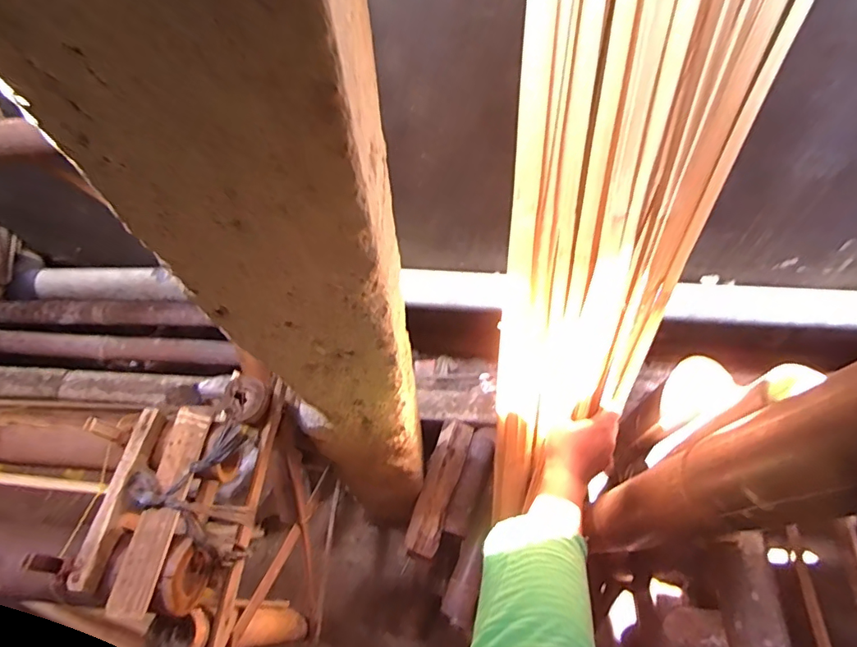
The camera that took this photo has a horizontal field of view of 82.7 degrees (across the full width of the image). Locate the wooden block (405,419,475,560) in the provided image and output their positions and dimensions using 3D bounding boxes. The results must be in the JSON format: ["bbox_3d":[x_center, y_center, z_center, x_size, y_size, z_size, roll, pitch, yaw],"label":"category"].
[{"bbox_3d":[0.026,0.360,1.080,0.073,0.058,0.288,17,64,11],"label":"wooden block"}]

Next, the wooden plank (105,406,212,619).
[{"bbox_3d":[-0.281,0.192,0.517,0.040,0.014,0.206,5,62,5],"label":"wooden plank"}]

